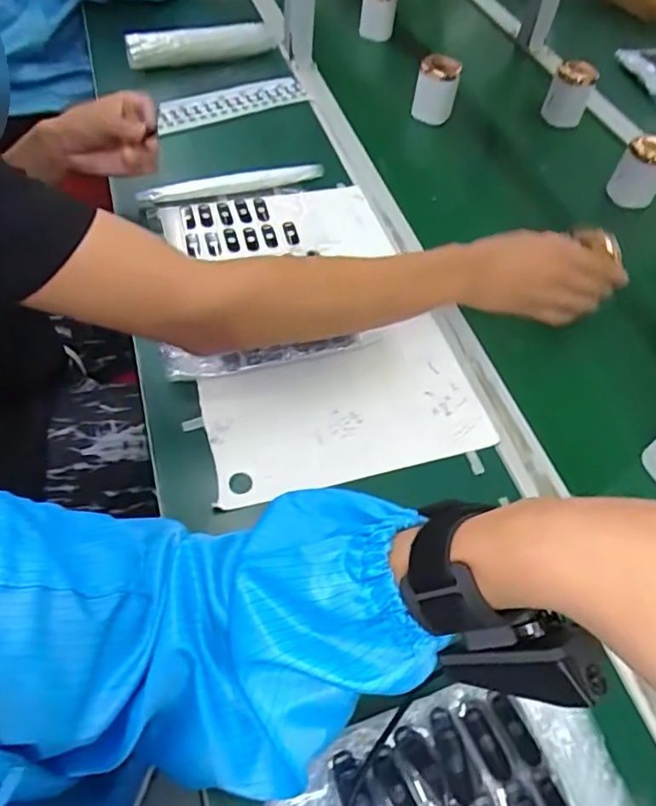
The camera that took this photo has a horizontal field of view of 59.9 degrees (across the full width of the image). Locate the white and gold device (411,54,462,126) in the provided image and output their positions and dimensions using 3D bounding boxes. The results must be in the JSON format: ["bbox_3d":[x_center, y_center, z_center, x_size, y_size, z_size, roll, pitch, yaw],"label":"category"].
[{"bbox_3d":[0.156,-0.452,0.829,0.061,0.083,0.054,13,54,3],"label":"white and gold device"}]

